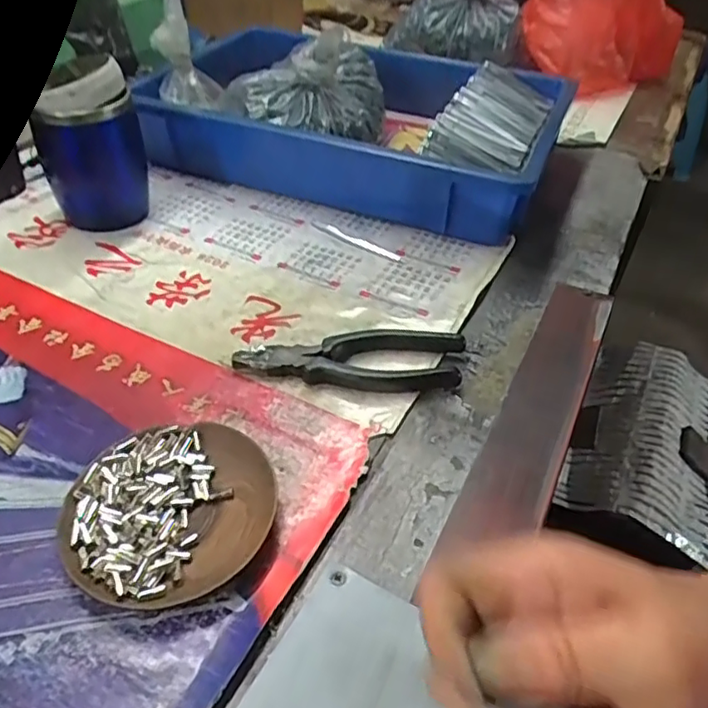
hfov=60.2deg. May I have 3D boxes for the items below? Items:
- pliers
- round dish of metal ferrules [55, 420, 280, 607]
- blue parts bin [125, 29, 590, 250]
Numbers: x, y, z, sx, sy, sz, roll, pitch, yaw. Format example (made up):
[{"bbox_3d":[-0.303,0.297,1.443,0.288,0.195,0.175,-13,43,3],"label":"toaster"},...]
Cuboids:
[{"bbox_3d":[-0.002,0.007,0.442,0.164,0.017,0.052,-1,43,-4],"label":"pliers"},{"bbox_3d":[-0.104,0.087,0.345,0.113,0.018,0.103,2,43,-1],"label":"round dish of metal ferrules"},{"bbox_3d":[0.007,-0.255,0.661,0.391,0.112,0.267,18,45,15],"label":"blue parts bin"}]

